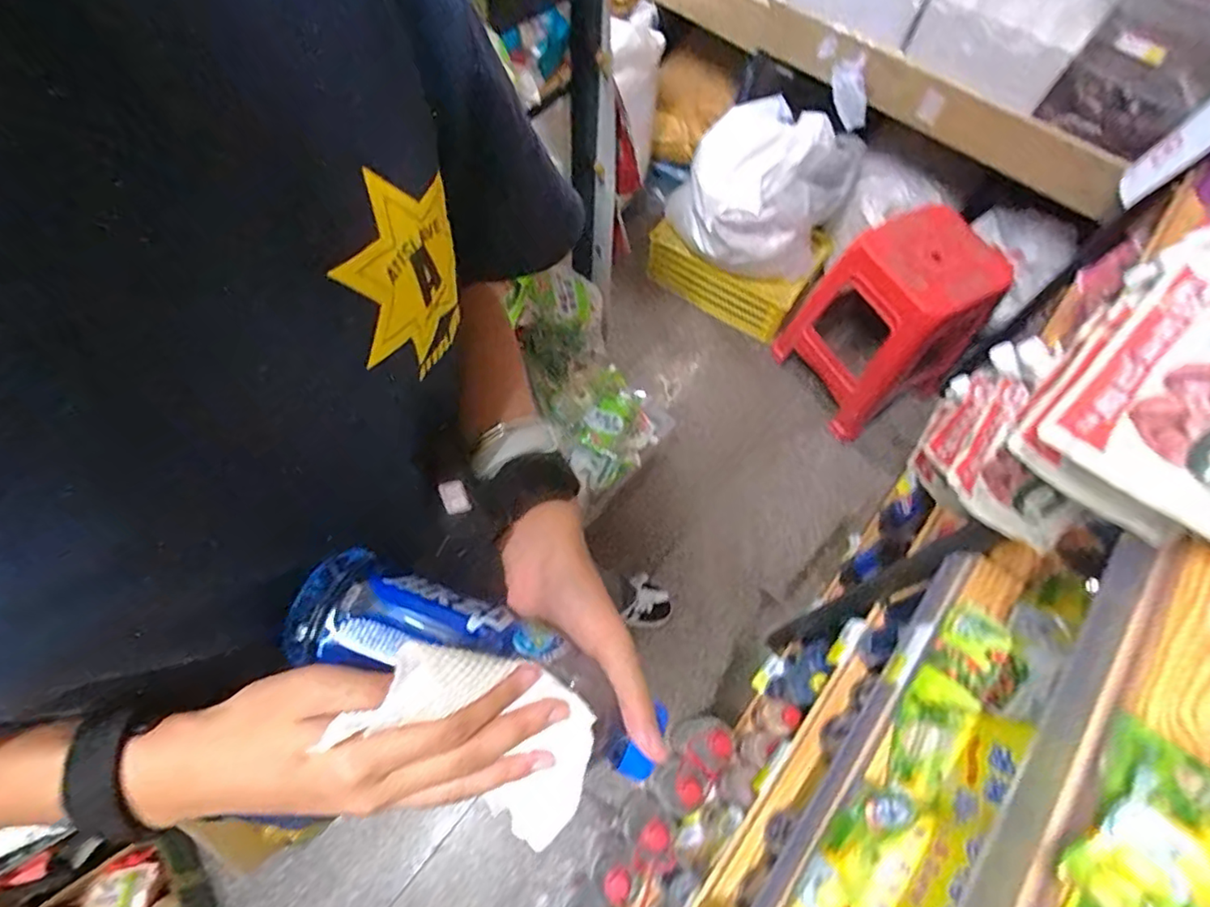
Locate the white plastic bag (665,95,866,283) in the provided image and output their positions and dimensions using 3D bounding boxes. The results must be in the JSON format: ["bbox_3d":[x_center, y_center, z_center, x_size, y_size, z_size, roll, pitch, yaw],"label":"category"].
[{"bbox_3d":[0.364,-0.629,1.454,0.396,0.242,0.379,25,67,9],"label":"white plastic bag"}]

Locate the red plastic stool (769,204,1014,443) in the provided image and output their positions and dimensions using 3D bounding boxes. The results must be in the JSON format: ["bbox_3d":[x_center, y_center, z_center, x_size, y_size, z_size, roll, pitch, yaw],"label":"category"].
[{"bbox_3d":[0.695,-0.330,1.398,0.378,0.391,0.321,-30,70,-15],"label":"red plastic stool"}]

